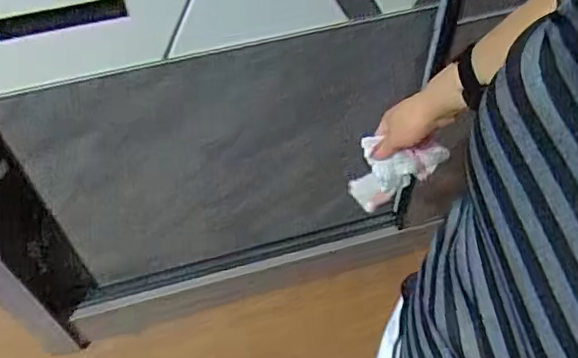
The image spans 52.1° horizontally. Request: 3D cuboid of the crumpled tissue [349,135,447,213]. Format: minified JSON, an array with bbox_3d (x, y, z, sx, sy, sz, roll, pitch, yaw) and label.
[{"bbox_3d":[0.129,-0.013,0.807,0.098,0.160,0.061,36,60,-2],"label":"crumpled tissue"}]

